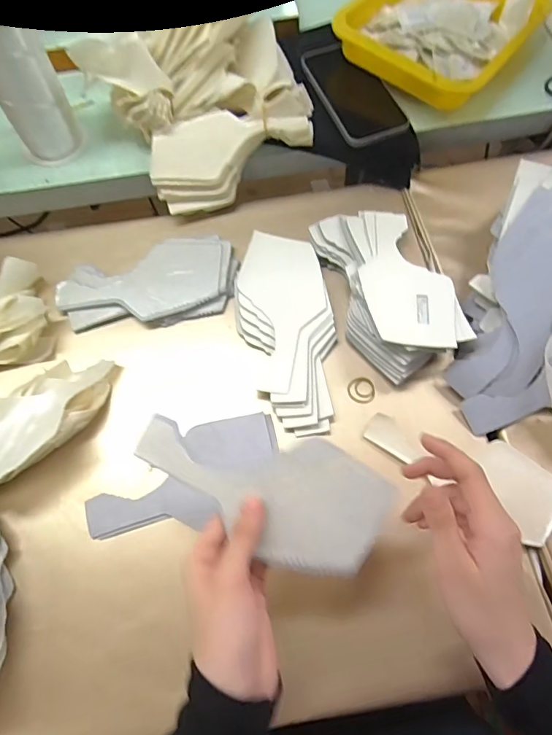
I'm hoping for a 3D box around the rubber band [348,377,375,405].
[{"bbox_3d":[0.088,0.024,0.469,0.028,0.004,0.028,0,72,0],"label":"rubber band"}]

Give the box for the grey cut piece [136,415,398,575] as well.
[{"bbox_3d":[-0.011,0.086,0.324,0.177,0.019,0.083,18,73,2],"label":"grey cut piece"}]

